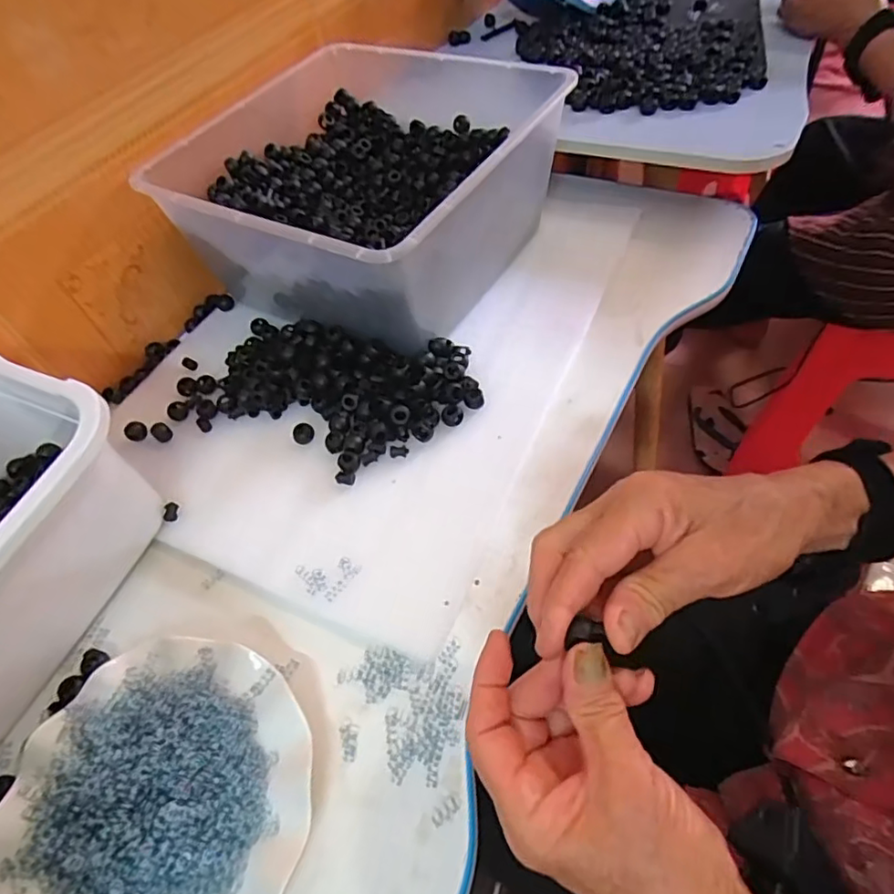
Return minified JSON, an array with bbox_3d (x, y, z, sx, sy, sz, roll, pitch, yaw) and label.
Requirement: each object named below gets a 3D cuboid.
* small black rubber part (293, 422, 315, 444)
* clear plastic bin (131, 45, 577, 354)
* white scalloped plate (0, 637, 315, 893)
[{"bbox_3d":[-0.120,-0.011,0.482,0.017,0.006,0.018,-4,53,6],"label":"small black rubber part"},{"bbox_3d":[-0.077,-0.250,0.554,0.293,0.137,0.300,23,60,24],"label":"clear plastic bin"},{"bbox_3d":[-0.167,0.201,0.323,0.175,0.026,0.179,-4,53,6],"label":"white scalloped plate"}]

